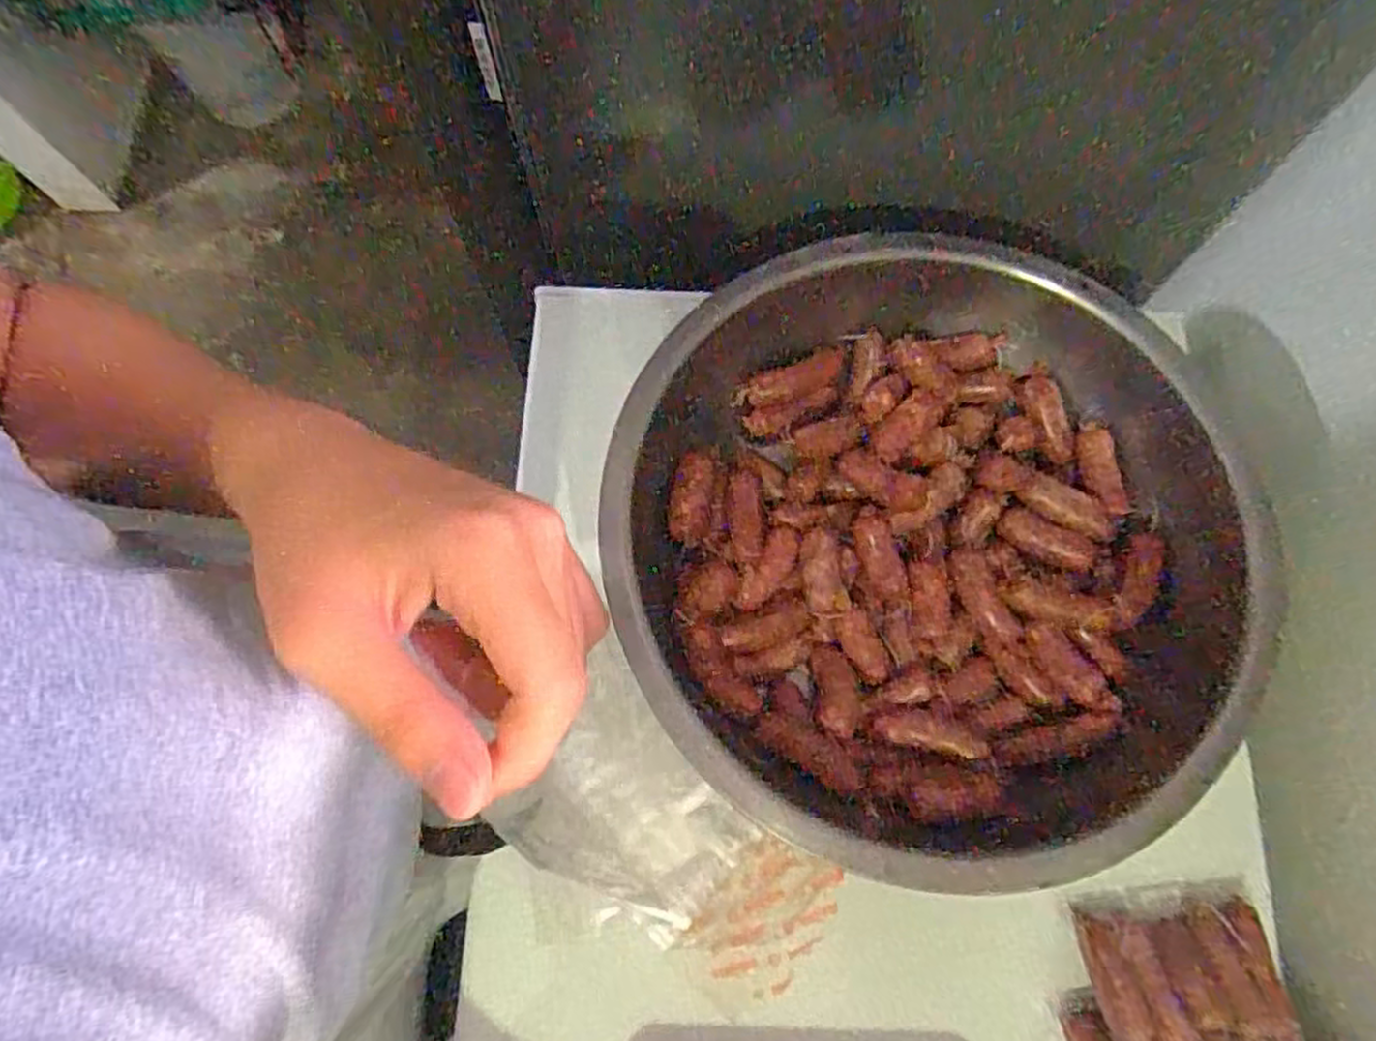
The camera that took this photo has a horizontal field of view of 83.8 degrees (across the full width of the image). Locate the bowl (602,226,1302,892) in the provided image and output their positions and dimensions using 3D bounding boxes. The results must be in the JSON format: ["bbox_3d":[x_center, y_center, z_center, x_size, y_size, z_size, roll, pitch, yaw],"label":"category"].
[{"bbox_3d":[0.168,0.015,0.572,0.415,0.108,0.447,0,74,1],"label":"bowl"}]

